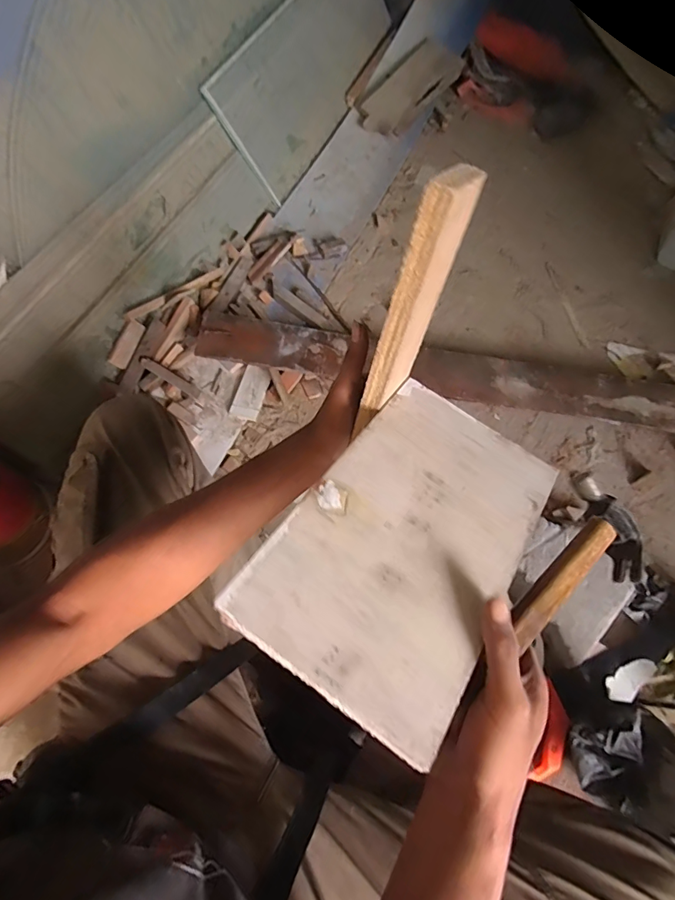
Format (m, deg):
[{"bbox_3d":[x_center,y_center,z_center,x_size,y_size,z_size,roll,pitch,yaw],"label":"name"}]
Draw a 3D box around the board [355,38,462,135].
[{"bbox_3d":[0.228,-1.122,1.376,0.159,0.016,0.448,38,73,-2],"label":"board"}]

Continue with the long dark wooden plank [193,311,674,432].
[{"bbox_3d":[0.238,-0.171,0.953,1.051,0.030,0.120,9,64,-2],"label":"long dark wooden plank"}]

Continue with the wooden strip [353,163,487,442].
[{"bbox_3d":[0.056,-0.102,0.331,0.020,0.190,0.056,33,50,14],"label":"wooden strip"}]

